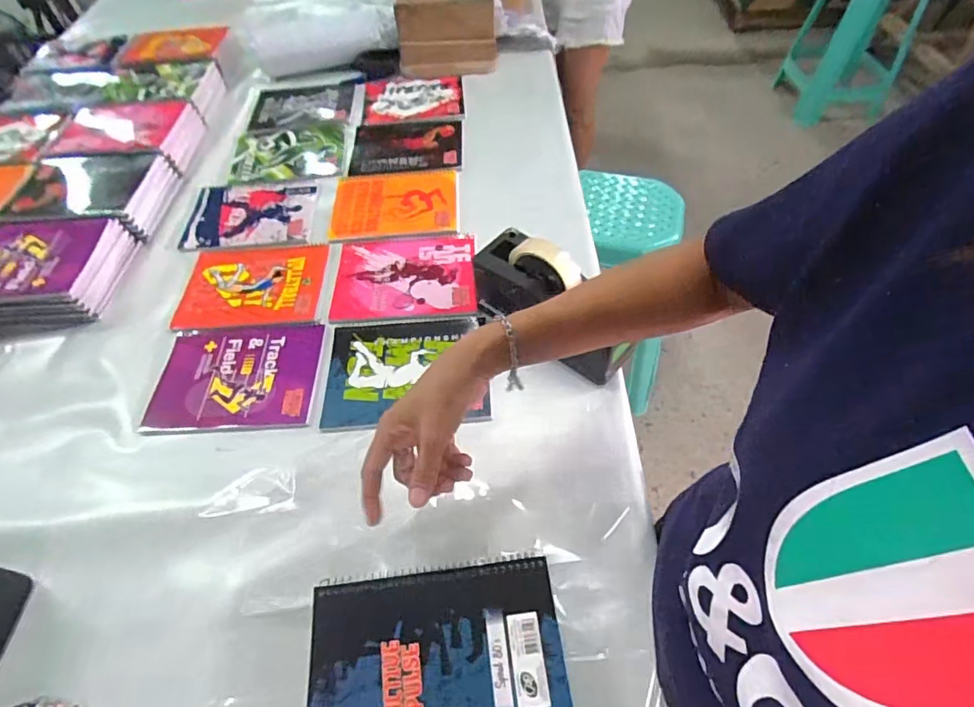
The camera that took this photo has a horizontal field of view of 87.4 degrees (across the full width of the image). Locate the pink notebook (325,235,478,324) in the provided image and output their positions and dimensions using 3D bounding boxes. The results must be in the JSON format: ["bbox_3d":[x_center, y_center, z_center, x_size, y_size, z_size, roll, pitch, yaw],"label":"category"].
[{"bbox_3d":[-0.114,-0.113,0.718,0.194,0.016,0.151,-5,55,0],"label":"pink notebook"}]

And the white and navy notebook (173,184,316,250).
[{"bbox_3d":[-0.384,-0.222,0.814,0.204,0.014,0.150,-8,55,-2],"label":"white and navy notebook"}]

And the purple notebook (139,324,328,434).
[{"bbox_3d":[-0.313,0.029,0.636,0.203,0.013,0.146,-4,55,0],"label":"purple notebook"}]

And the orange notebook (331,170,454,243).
[{"bbox_3d":[-0.147,-0.239,0.810,0.197,0.004,0.152,-5,55,0],"label":"orange notebook"}]

